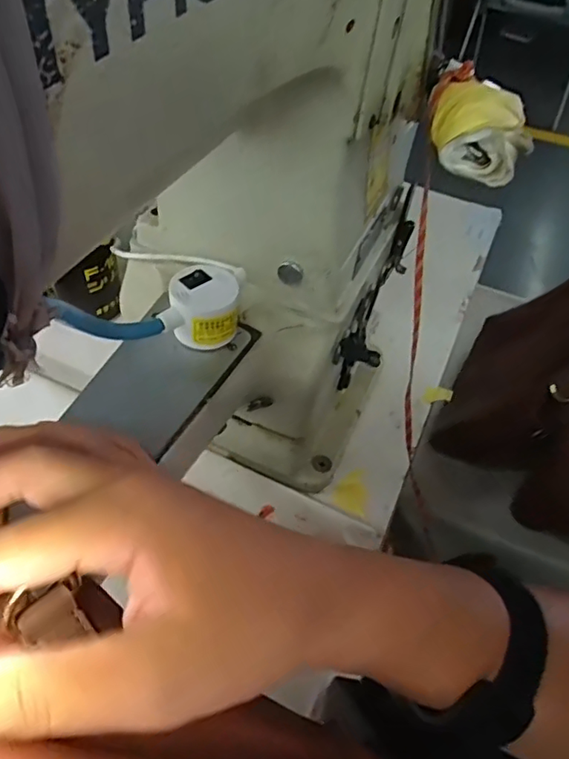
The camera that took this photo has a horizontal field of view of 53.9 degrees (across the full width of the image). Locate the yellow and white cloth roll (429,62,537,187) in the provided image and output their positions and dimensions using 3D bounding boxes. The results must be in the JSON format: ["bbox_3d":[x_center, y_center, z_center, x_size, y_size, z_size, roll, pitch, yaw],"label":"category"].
[{"bbox_3d":[0.085,-0.112,0.243,0.044,0.029,0.045,16,51,9],"label":"yellow and white cloth roll"}]

